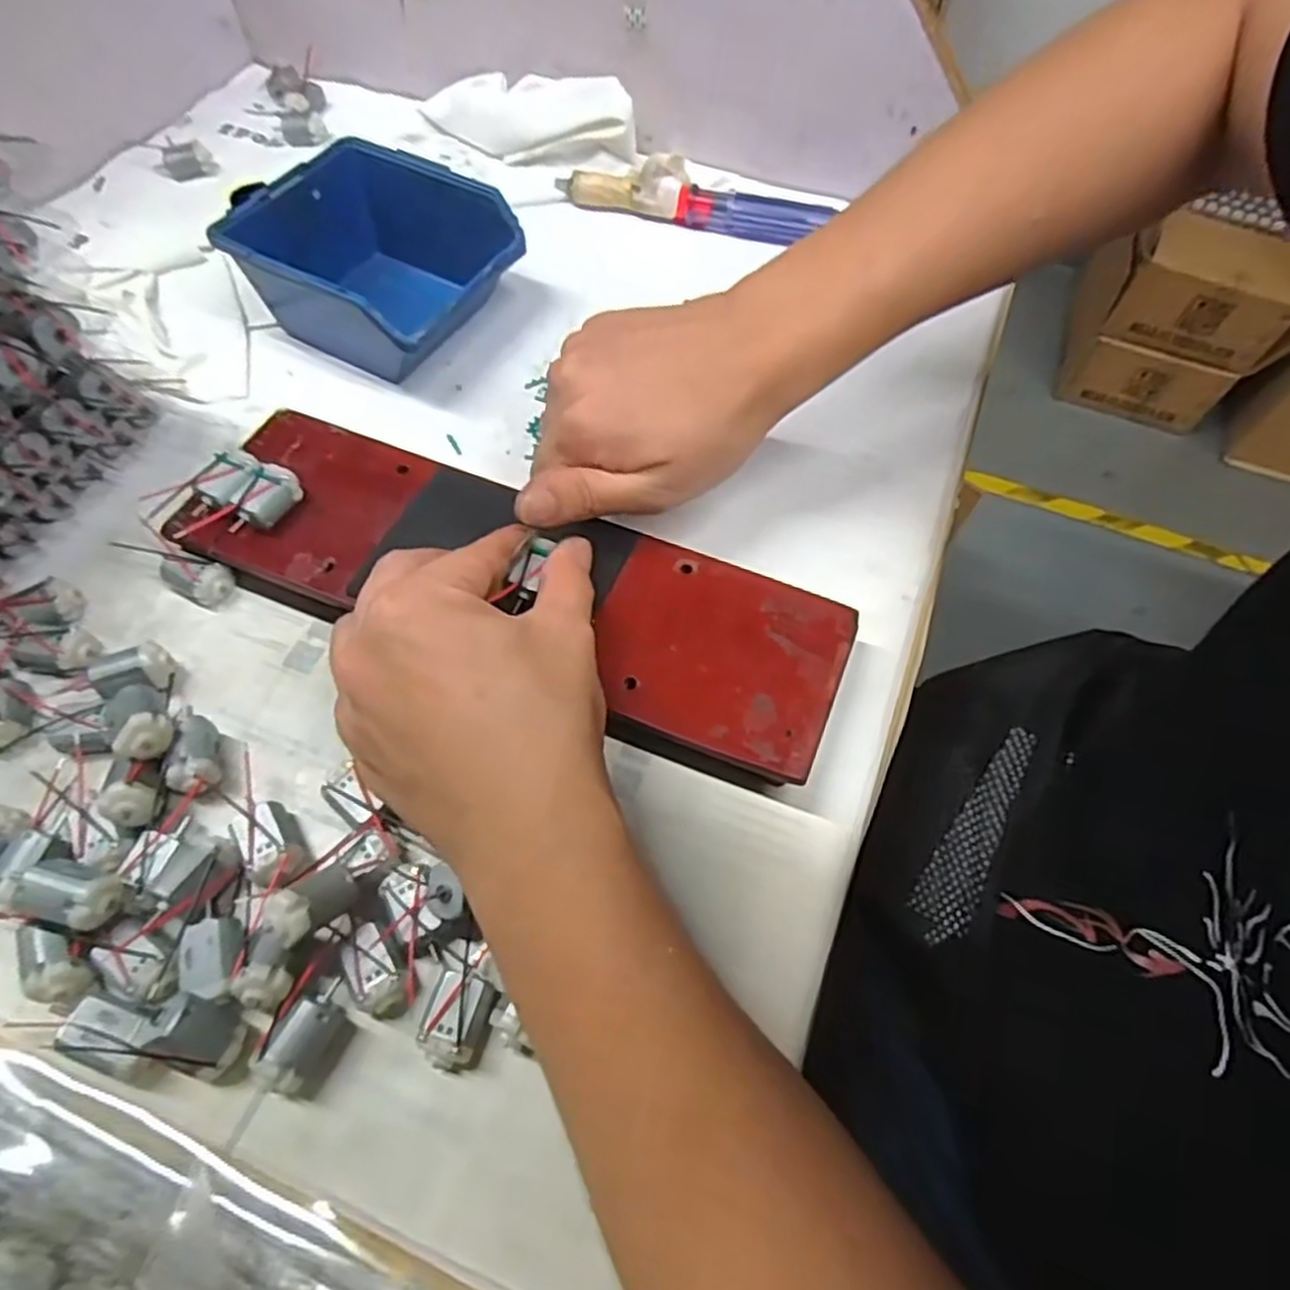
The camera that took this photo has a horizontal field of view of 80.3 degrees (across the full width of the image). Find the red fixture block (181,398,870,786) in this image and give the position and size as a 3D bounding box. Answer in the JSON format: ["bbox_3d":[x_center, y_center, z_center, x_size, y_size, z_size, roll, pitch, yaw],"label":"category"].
[{"bbox_3d":[-0.059,-0.027,0.328,0.284,0.020,0.088,20,61,10],"label":"red fixture block"}]

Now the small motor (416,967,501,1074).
[{"bbox_3d":[-0.062,0.126,0.255,0.021,0.014,0.028,17,61,6],"label":"small motor"}]

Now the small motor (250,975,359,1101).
[{"bbox_3d":[-0.108,0.128,0.248,0.018,0.020,0.033,25,62,11],"label":"small motor"}]

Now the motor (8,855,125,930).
[{"bbox_3d":[-0.191,0.083,0.256,0.030,0.017,0.019,15,61,5],"label":"motor"}]

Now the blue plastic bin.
[{"bbox_3d":[-0.141,-0.204,0.418,0.124,0.062,0.108,28,63,12],"label":"blue plastic bin"}]

